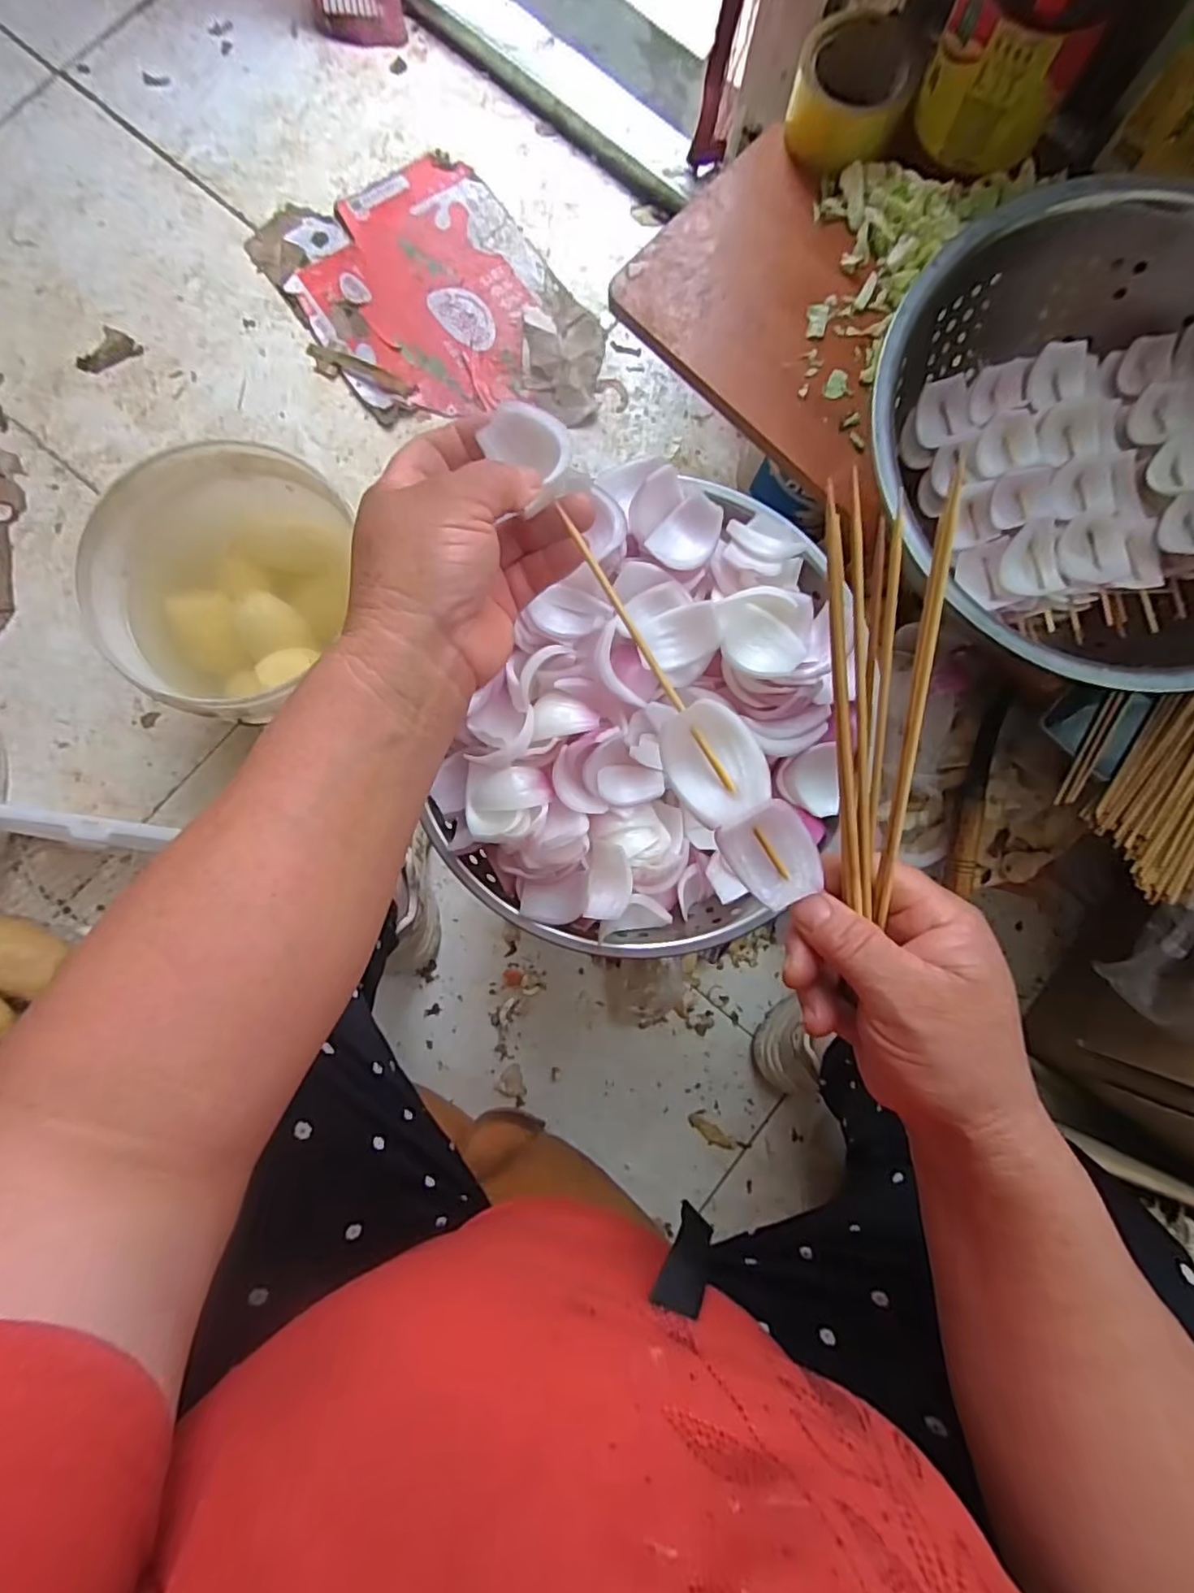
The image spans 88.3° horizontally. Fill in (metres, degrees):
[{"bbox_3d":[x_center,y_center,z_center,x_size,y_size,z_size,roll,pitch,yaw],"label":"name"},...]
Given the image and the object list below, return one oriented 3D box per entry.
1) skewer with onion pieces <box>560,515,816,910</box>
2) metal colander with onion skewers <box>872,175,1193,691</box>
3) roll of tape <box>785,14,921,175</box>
[{"bbox_3d":[0.043,-0.032,0.270,0.038,0.019,0.170,-31,89,-6],"label":"skewer with onion pieces"},{"bbox_3d":[0.352,-0.236,0.455,0.319,0.132,0.329,0,84,-4],"label":"metal colander with onion skewers"},{"bbox_3d":[0.212,-0.587,0.522,0.095,0.061,0.095,0,84,-4],"label":"roll of tape"}]

